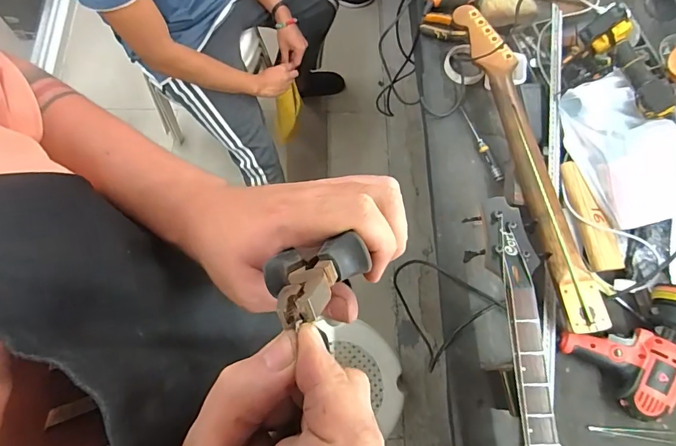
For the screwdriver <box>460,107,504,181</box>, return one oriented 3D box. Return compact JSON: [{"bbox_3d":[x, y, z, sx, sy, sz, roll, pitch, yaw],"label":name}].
[{"bbox_3d":[0.279,-0.158,0.815,0.021,0.016,0.170,-20,74,-8],"label":"screwdriver"}]

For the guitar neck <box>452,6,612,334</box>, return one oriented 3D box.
[{"bbox_3d":[0.329,-0.133,0.742,0.076,0.038,0.646,-11,73,-5],"label":"guitar neck"}]

